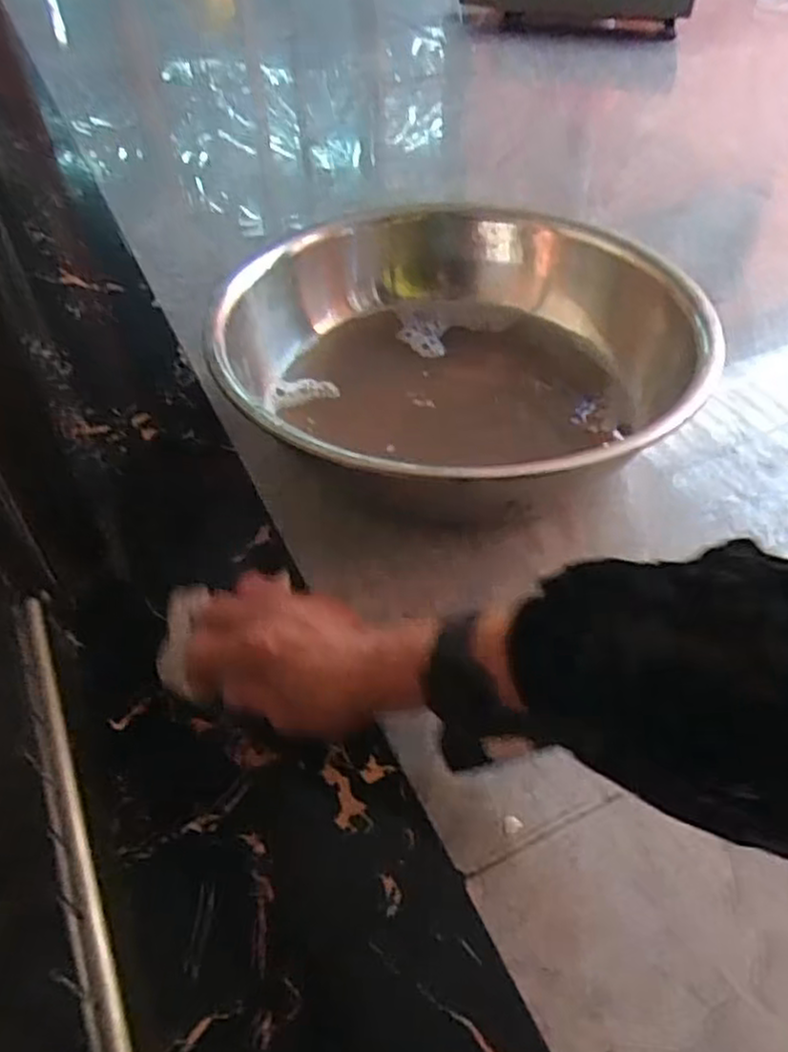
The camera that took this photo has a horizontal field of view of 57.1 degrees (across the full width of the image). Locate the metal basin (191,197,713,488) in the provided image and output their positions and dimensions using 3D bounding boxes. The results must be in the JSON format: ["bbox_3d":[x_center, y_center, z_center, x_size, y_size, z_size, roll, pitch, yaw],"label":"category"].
[{"bbox_3d":[0.049,-0.128,0.603,0.368,0.115,0.369,1,47,-1],"label":"metal basin"}]

